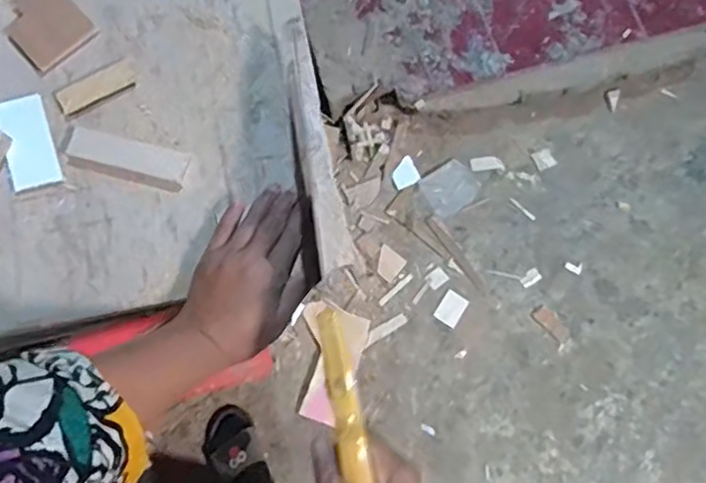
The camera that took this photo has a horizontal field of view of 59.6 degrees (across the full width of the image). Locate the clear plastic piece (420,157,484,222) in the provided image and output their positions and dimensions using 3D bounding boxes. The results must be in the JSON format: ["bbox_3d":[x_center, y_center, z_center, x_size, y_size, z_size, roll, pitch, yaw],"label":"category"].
[{"bbox_3d":[0.208,-0.114,1.305,0.116,0.006,0.098,-35,78,-8],"label":"clear plastic piece"}]

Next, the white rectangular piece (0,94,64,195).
[{"bbox_3d":[-0.295,-0.090,0.559,0.045,0.005,0.088,-18,78,-4],"label":"white rectangular piece"}]

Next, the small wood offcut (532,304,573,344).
[{"bbox_3d":[0.405,0.167,1.255,0.085,0.005,0.036,43,80,10],"label":"small wood offcut"}]

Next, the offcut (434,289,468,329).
[{"bbox_3d":[0.200,0.137,1.252,0.050,0.005,0.066,32,78,8],"label":"offcut"}]

